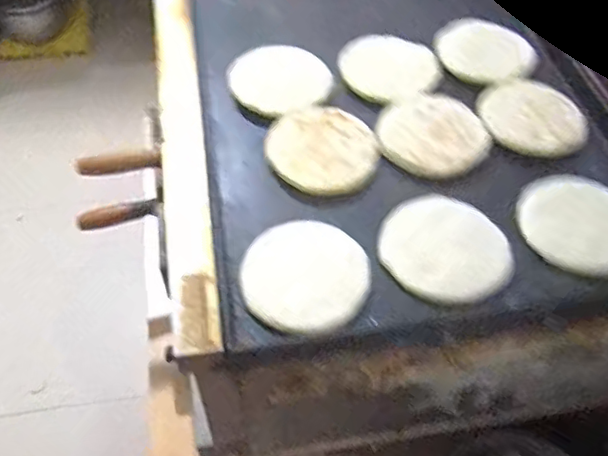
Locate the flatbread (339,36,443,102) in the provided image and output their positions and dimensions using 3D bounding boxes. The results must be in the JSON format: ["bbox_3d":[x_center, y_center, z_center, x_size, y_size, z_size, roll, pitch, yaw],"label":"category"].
[{"bbox_3d":[0.112,-0.209,0.766,0.125,0.018,0.124,1,54,-1],"label":"flatbread"}]

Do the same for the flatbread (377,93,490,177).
[{"bbox_3d":[0.154,-0.113,0.705,0.127,0.010,0.117,1,54,-1],"label":"flatbread"}]

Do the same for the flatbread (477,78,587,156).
[{"bbox_3d":[0.276,-0.145,0.724,0.115,0.015,0.134,3,54,1],"label":"flatbread"}]

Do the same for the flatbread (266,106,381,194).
[{"bbox_3d":[0.023,-0.093,0.686,0.125,0.018,0.124,1,54,-1],"label":"flatbread"}]

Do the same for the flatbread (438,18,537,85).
[{"bbox_3d":[0.248,-0.244,0.800,0.121,0.013,0.121,-2,54,-3],"label":"flatbread"}]

